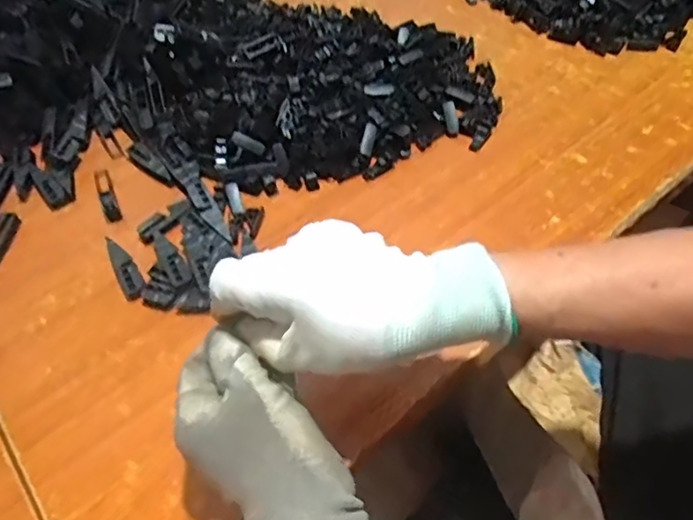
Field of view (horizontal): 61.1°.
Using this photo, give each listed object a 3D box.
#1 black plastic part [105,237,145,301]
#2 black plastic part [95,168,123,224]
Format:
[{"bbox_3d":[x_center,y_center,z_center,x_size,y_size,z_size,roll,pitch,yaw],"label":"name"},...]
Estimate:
[{"bbox_3d":[-0.181,0.006,0.478,0.018,0.010,0.063,-28,57,-16],"label":"black plastic part"},{"bbox_3d":[-0.216,-0.062,0.527,0.014,0.006,0.069,-22,56,-12],"label":"black plastic part"}]

